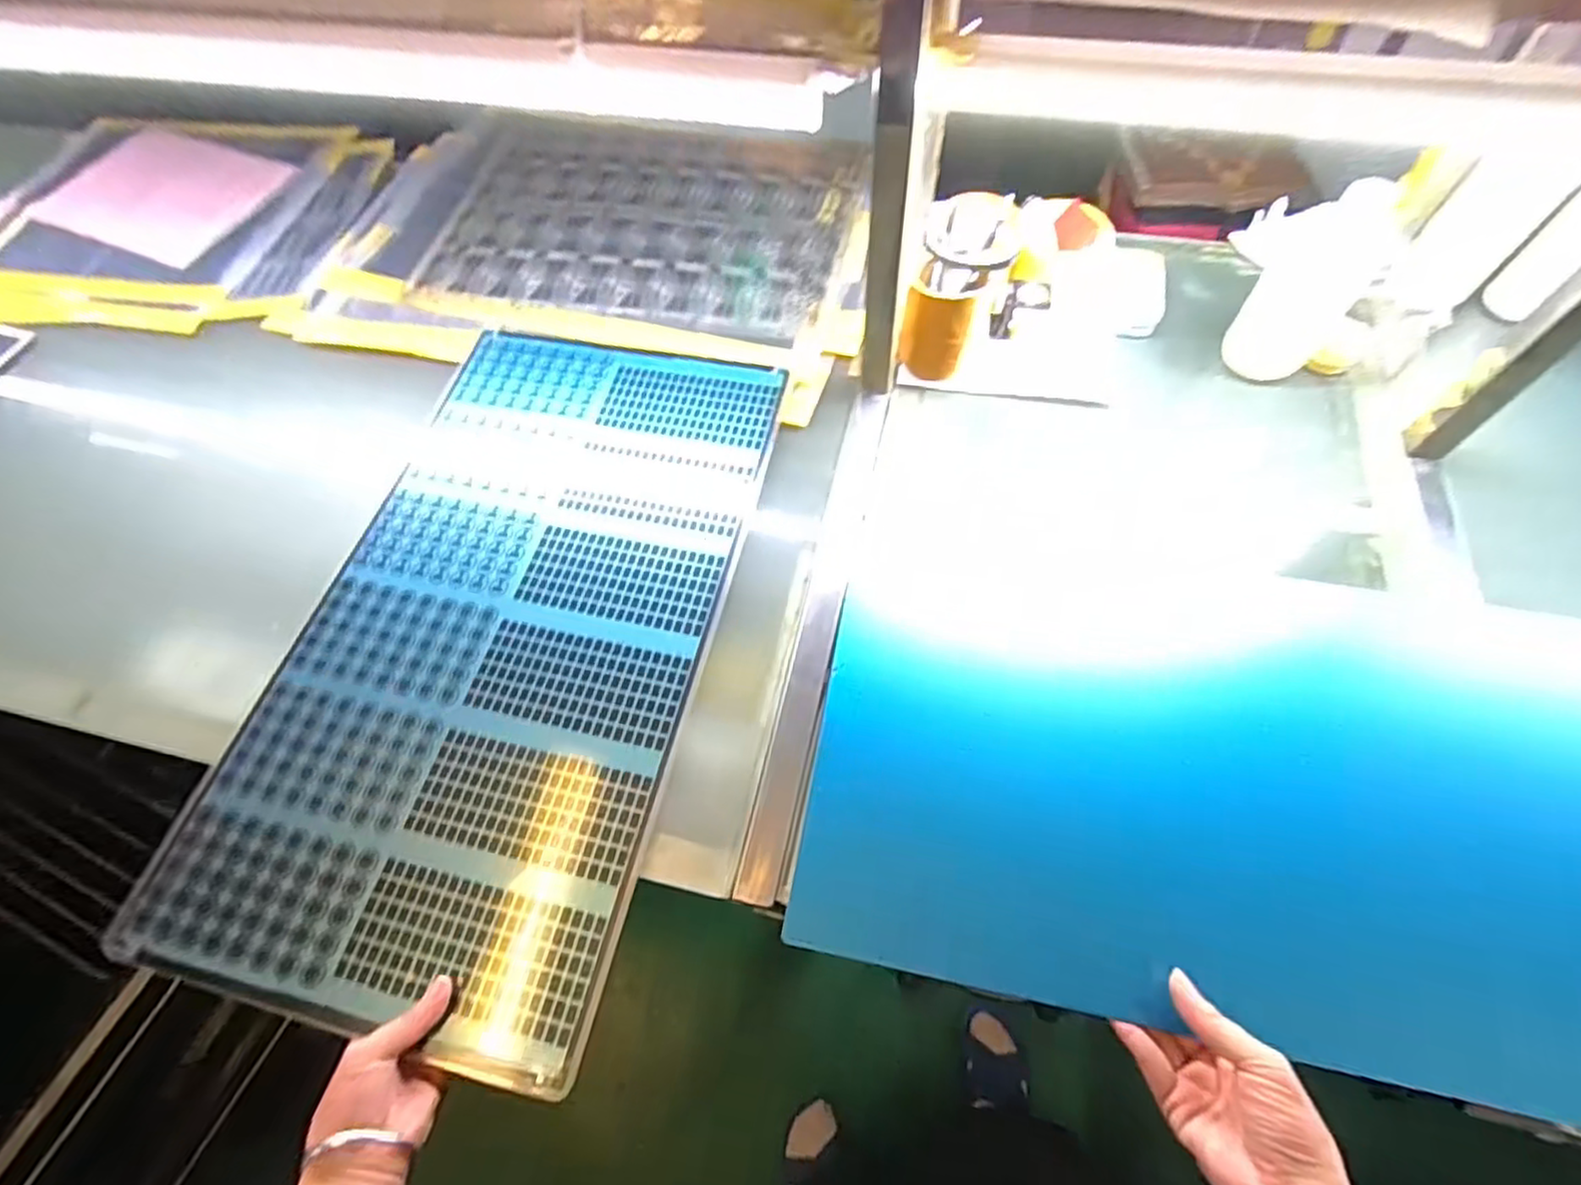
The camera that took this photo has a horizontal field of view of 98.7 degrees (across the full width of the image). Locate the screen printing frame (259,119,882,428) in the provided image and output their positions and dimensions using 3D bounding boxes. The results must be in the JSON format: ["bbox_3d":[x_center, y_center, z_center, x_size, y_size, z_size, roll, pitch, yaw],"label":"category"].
[{"bbox_3d":[-0.225,-0.443,0.817,0.654,0.009,0.463,12,64,9],"label":"screen printing frame"}]

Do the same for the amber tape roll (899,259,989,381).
[{"bbox_3d":[0.147,-0.264,0.668,0.064,0.095,0.079,18,65,12],"label":"amber tape roll"}]

